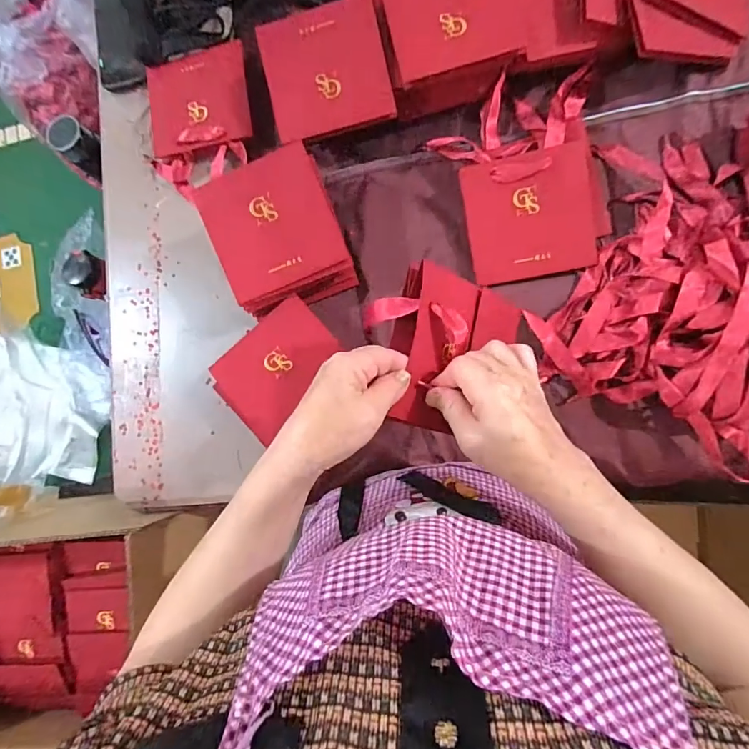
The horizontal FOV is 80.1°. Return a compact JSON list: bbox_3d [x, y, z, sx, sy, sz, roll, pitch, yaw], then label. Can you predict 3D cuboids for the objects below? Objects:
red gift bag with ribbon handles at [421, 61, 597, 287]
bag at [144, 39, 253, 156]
[{"bbox_3d":[0.180,-0.235,0.530,0.171,0.033,0.232,-10,84,8],"label":"red gift bag with ribbon handles"},{"bbox_3d":[-0.235,-0.367,0.603,0.137,0.019,0.129,-8,85,8],"label":"bag"}]

